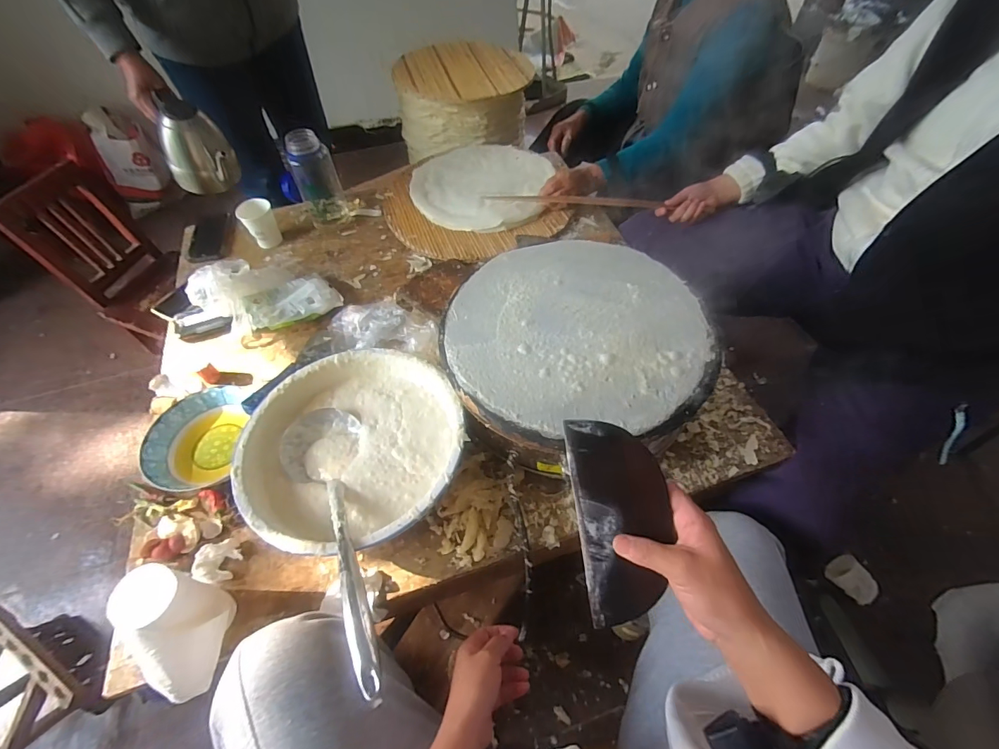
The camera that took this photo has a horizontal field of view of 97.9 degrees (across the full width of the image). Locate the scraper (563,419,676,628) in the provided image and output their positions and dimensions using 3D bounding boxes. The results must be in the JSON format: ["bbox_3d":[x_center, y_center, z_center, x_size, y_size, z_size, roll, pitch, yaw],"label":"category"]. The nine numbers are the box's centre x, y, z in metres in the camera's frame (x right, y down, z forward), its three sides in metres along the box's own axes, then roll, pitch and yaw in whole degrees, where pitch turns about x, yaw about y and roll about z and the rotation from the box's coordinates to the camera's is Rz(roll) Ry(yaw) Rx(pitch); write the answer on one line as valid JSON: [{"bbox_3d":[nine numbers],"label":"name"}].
[{"bbox_3d":[0.104,0.123,0.366,0.075,0.008,0.171,-9,90,4],"label":"scraper"}]

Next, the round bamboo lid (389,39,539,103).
[{"bbox_3d":[-0.102,-0.834,1.184,0.343,0.025,0.368,-1,54,2],"label":"round bamboo lid"}]

